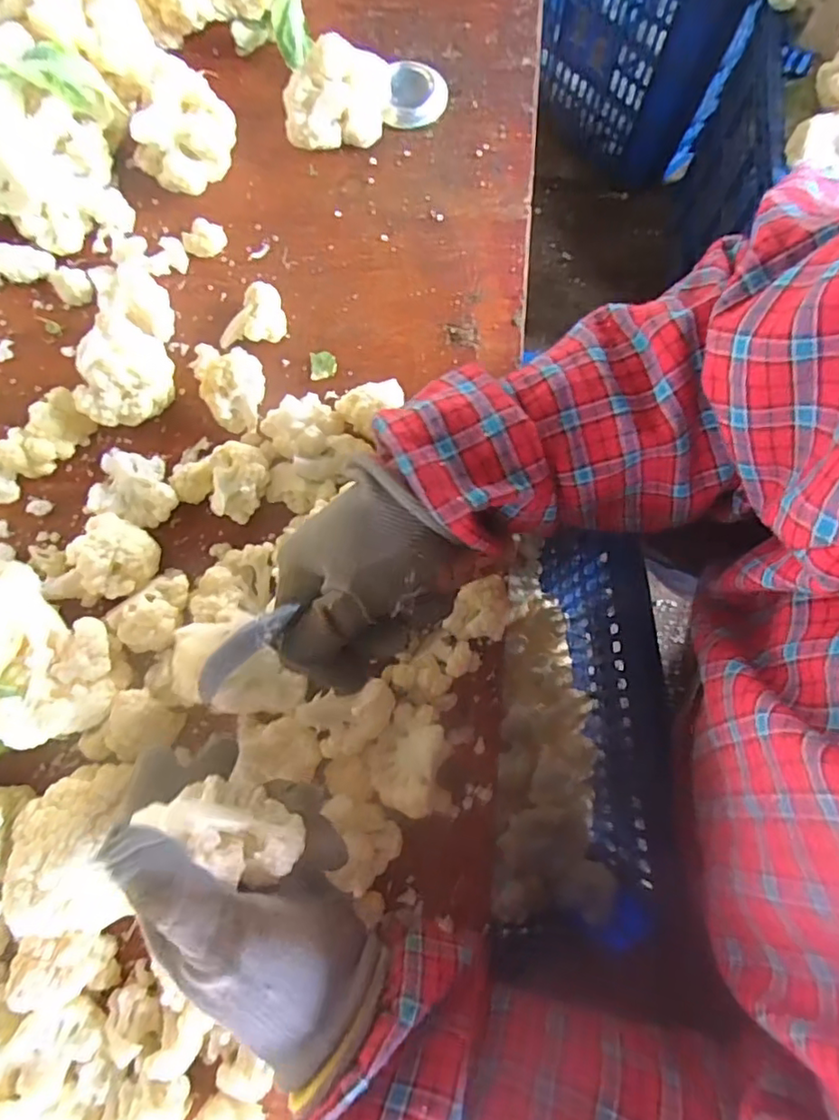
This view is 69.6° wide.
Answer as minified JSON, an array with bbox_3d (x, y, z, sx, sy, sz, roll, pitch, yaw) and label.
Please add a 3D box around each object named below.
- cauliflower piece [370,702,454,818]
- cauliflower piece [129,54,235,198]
[{"bbox_3d":[-0.005,0.120,0.364,0.047,0.041,0.063,1,77,0],"label":"cauliflower piece"},{"bbox_3d":[-0.174,-0.316,0.450,0.054,0.062,0.068,38,80,8],"label":"cauliflower piece"}]

